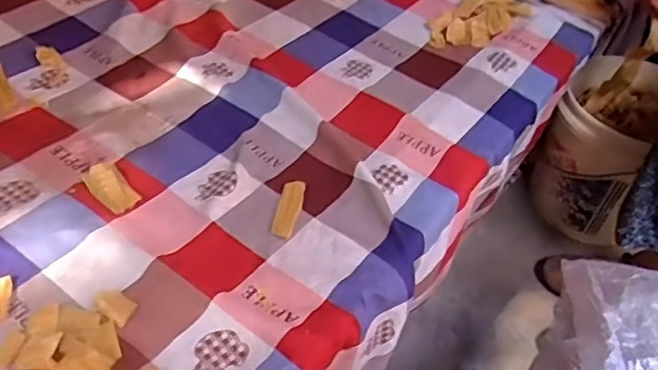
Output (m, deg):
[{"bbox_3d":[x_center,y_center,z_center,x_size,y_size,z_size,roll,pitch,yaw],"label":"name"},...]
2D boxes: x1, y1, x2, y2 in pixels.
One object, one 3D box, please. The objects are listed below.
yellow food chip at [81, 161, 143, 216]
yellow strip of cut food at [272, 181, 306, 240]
[{"bbox_3d":[-0.239,0.000,0.660,0.037,0.004,0.080,-31,55,-31],"label":"yellow food chip"},{"bbox_3d":[-0.043,0.025,0.655,0.026,0.007,0.078,11,45,5],"label":"yellow strip of cut food"}]

